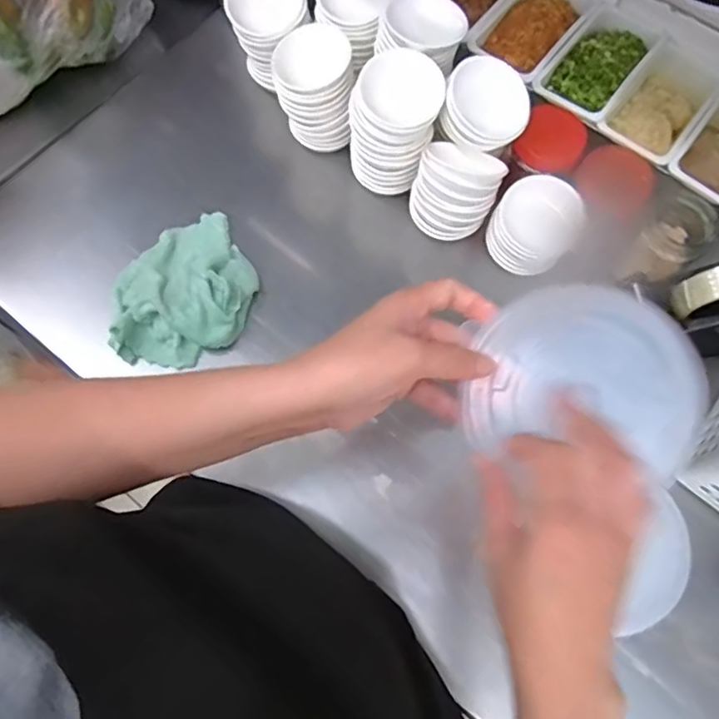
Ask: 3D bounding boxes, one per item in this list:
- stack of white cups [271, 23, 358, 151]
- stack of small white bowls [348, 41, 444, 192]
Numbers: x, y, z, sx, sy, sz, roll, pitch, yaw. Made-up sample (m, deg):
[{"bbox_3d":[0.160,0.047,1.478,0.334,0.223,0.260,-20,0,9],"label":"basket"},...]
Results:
[{"bbox_3d":[-0.043,-0.258,0.558,0.072,0.095,0.069,-6,71,-4],"label":"stack of white cups"},{"bbox_3d":[0.031,-0.218,0.540,0.080,0.108,0.071,13,71,3],"label":"stack of small white bowls"}]

